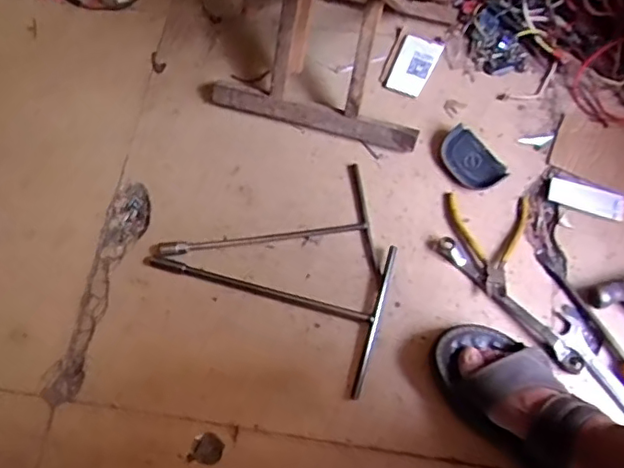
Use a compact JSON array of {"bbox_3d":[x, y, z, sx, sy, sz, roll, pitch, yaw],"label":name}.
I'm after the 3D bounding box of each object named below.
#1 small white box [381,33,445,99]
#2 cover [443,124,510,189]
[{"bbox_3d":[0.150,-0.248,0.859,0.058,0.015,0.100,23,72,11],"label":"small white box"},{"bbox_3d":[0.216,-0.105,0.809,0.064,0.014,0.093,-29,71,-8],"label":"cover"}]

